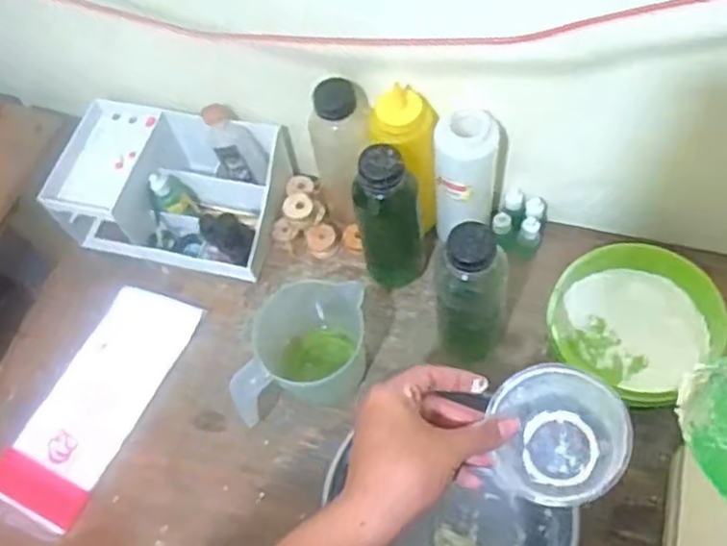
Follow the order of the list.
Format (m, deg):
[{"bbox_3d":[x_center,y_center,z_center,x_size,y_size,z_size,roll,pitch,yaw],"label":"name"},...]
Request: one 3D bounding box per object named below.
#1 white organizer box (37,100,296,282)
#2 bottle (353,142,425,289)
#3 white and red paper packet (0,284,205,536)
[{"bbox_3d":[-0.215,-0.101,0.816,0.239,0.095,0.162,9,63,12],"label":"white organizer box"},{"bbox_3d":[0.026,-0.048,0.707,0.062,0.185,0.047,1,62,8],"label":"bottle"},{"bbox_3d":[-0.277,0.129,0.757,0.101,0.015,0.251,22,67,18],"label":"white and red paper packet"}]

